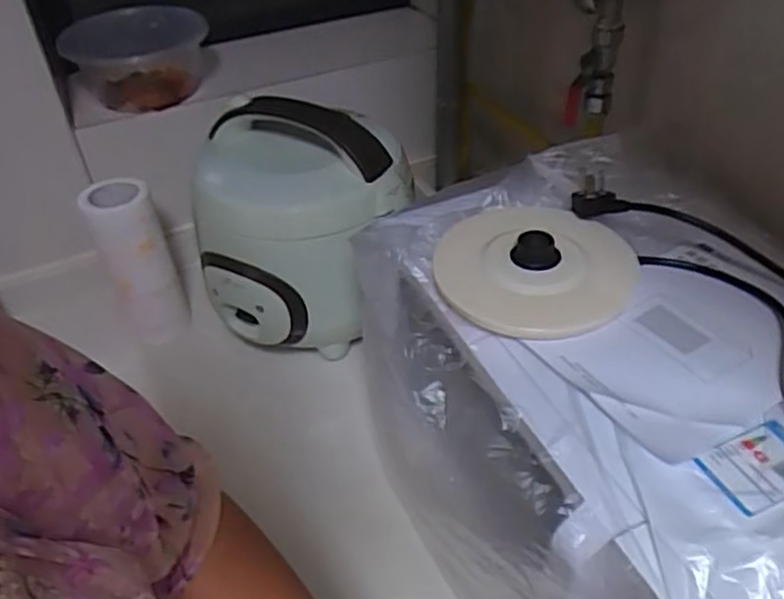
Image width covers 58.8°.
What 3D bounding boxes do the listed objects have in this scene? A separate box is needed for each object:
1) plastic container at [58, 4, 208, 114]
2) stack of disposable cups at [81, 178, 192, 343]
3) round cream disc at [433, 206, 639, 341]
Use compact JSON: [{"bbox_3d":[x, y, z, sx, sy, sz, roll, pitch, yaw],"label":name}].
[{"bbox_3d":[-0.309,-0.291,0.849,0.154,0.077,0.148,-22,44,-21],"label":"plastic container"},{"bbox_3d":[-0.292,-0.040,0.805,0.068,0.193,0.070,-22,44,-21],"label":"stack of disposable cups"},{"bbox_3d":[0.108,-0.031,0.530,0.145,0.026,0.143,-2,41,1],"label":"round cream disc"}]

